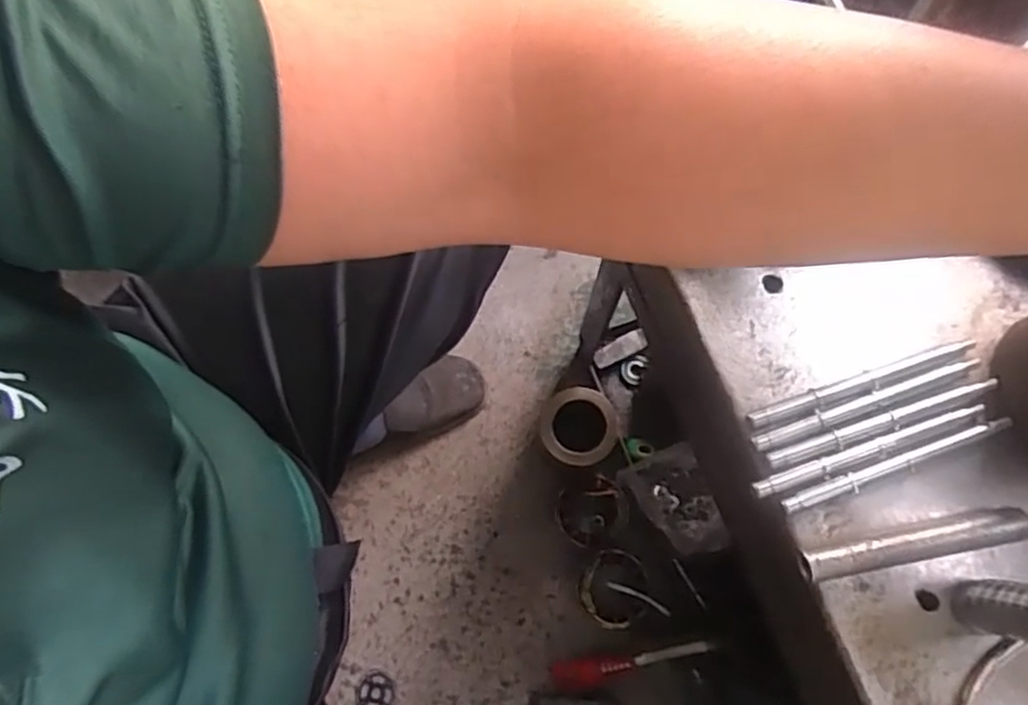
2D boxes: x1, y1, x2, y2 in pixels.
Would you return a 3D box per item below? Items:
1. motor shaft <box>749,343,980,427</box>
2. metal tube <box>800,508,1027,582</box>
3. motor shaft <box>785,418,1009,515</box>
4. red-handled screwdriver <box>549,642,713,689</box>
[{"bbox_3d":[0.234,0.020,0.458,0.162,0.009,0.011,-17,74,-4],"label":"motor shaft"},{"bbox_3d":[0.248,0.120,0.425,0.140,0.015,0.022,-10,74,-2],"label":"metal tube"},{"bbox_3d":[0.248,0.073,0.443,0.160,0.011,0.012,-18,75,-5],"label":"motor shaft"},{"bbox_3d":[0.135,0.360,0.796,0.188,0.024,0.029,-17,74,11],"label":"red-handled screwdriver"}]

